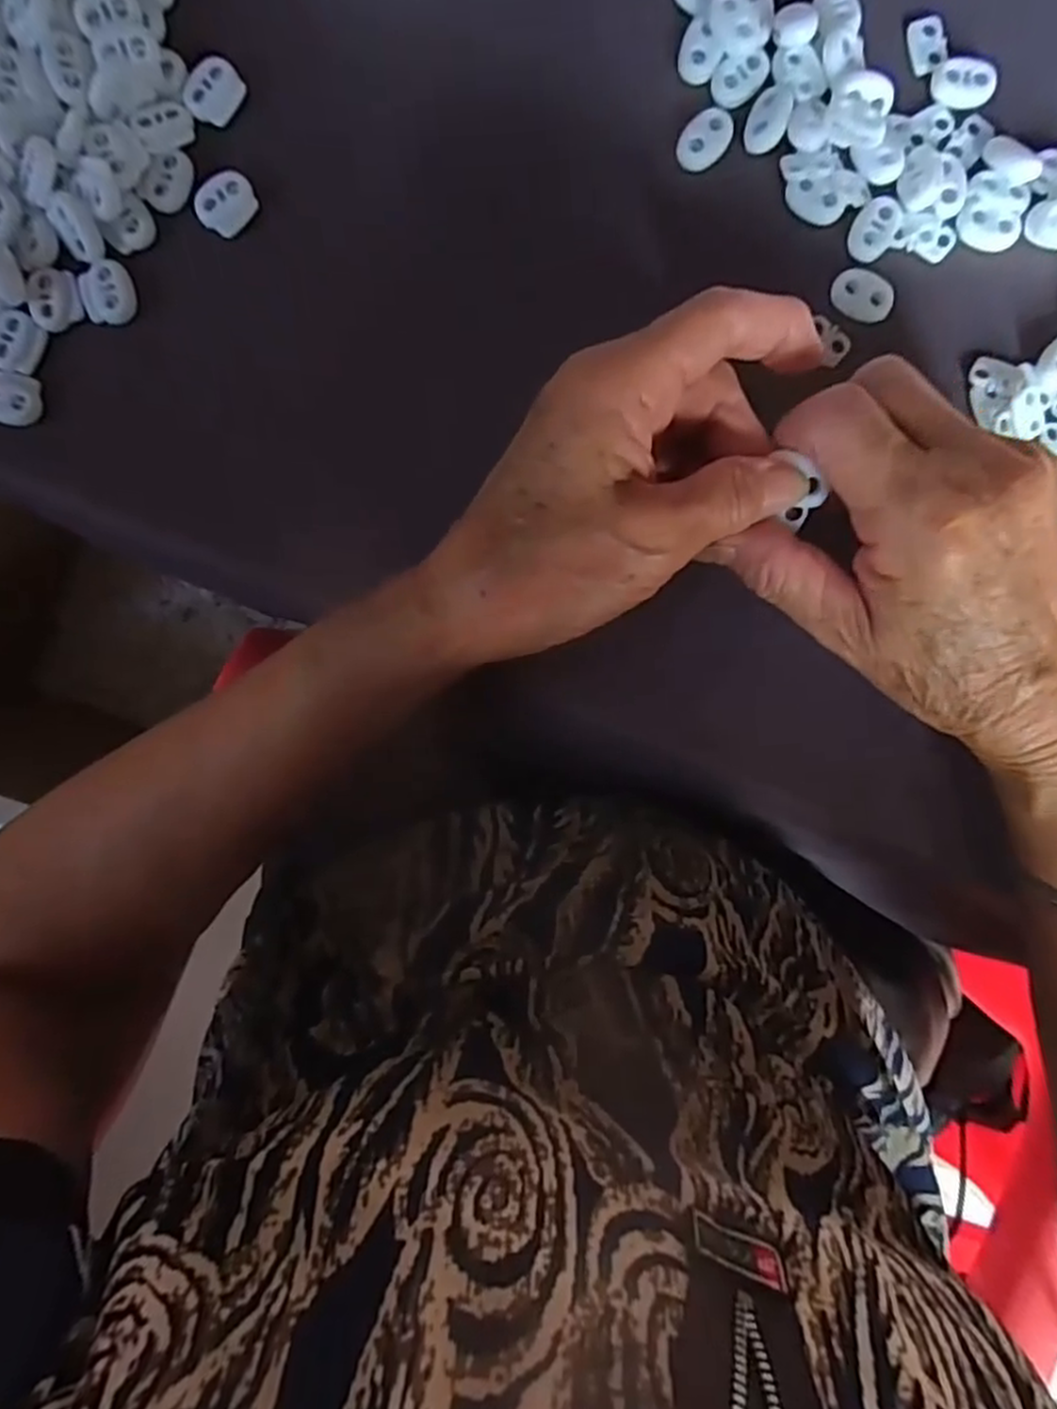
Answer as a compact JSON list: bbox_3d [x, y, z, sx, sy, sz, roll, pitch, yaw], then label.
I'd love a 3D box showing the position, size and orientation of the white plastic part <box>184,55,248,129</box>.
[{"bbox_3d":[-0.116,-0.226,0.270,0.017,0.004,0.022,36,92,-1],"label":"white plastic part"}]

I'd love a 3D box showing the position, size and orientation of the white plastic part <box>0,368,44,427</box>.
[{"bbox_3d":[-0.196,-0.116,0.277,0.021,0.004,0.020,0,93,1],"label":"white plastic part"}]

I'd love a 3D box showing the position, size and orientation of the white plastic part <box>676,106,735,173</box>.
[{"bbox_3d":[0.065,-0.207,0.266,0.016,0.004,0.023,34,92,-1],"label":"white plastic part"}]

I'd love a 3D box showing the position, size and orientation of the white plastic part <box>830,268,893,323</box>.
[{"bbox_3d":[0.123,-0.151,0.268,0.023,0.004,0.016,23,93,-1],"label":"white plastic part"}]

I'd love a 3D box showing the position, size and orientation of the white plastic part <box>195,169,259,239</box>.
[{"bbox_3d":[-0.113,-0.187,0.271,0.021,0.004,0.022,43,92,-1],"label":"white plastic part"}]

